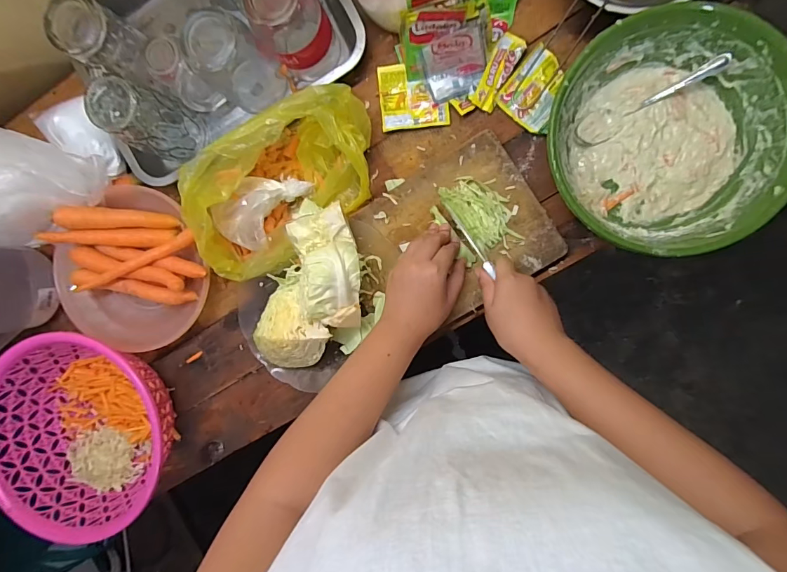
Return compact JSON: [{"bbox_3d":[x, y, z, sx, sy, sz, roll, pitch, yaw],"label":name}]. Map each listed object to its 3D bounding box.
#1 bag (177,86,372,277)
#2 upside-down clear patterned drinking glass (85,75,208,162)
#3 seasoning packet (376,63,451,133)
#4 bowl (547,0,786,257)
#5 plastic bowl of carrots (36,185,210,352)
[{"bbox_3d":[-0.134,-0.121,0.499,0.258,0.100,0.140,-37,88,8],"label":"bag"},{"bbox_3d":[-0.292,-0.199,0.500,0.067,0.120,0.069,0,93,7],"label":"upside-down clear patterned drinking glass"},{"bbox_3d":[0.025,-0.240,0.524,0.083,0.013,0.081,-6,93,7],"label":"seasoning packet"},{"bbox_3d":[0.290,-0.156,0.453,0.234,0.082,0.234,0,93,7],"label":"bowl"},{"bbox_3d":[-0.348,-0.021,0.555,0.207,0.070,0.209,0,93,7],"label":"plastic bowl of carrots"}]

